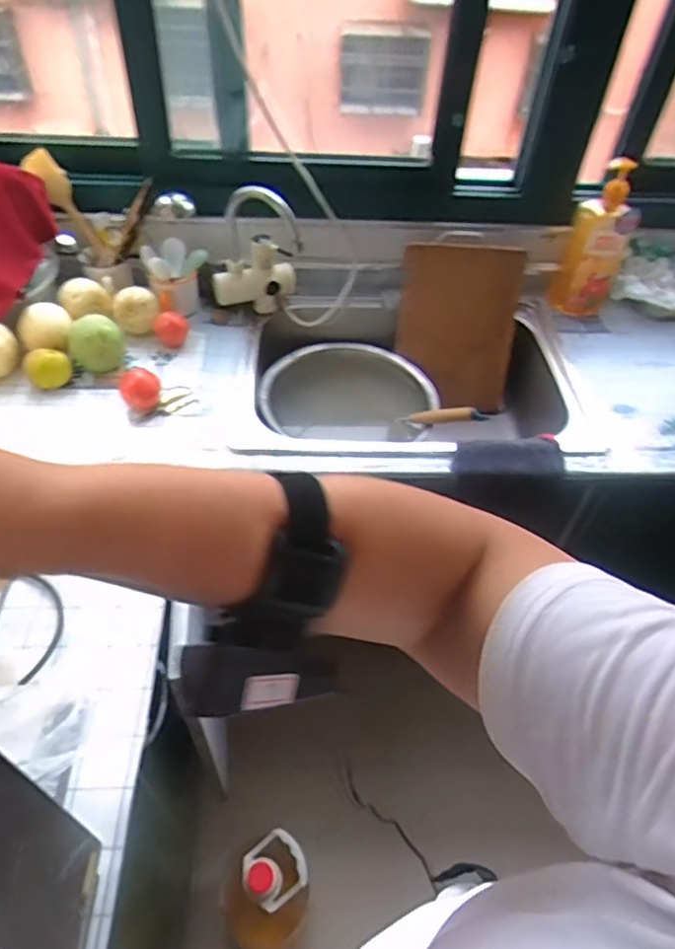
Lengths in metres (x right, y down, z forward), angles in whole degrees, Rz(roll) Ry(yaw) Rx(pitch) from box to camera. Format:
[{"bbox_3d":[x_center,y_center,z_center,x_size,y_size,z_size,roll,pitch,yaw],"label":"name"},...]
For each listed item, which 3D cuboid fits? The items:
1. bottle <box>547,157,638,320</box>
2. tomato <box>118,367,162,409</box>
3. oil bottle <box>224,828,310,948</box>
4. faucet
[{"bbox_3d":[0.511,-0.458,1.163,0.111,0.292,0.093,23,51,16],"label":"bottle"},{"bbox_3d":[-0.320,-0.135,0.964,0.063,0.056,0.054,-15,51,-17],"label":"tomato"},{"bbox_3d":[-0.116,0.724,0.999,0.142,0.327,0.120,-31,57,-27],"label":"oil bottle"},{"bbox_3d":[-0.152,-0.398,1.084,0.161,0.260,0.117,-4,49,-7],"label":"faucet"}]

